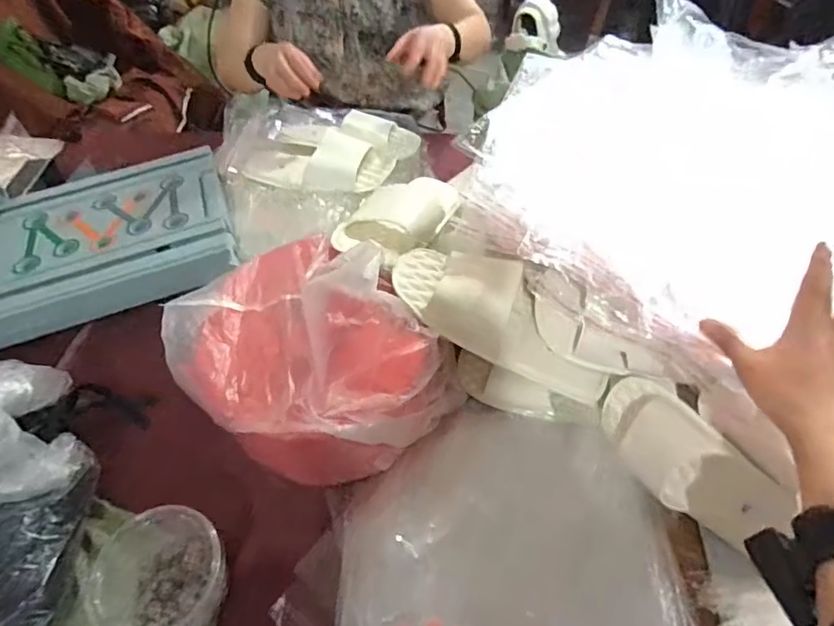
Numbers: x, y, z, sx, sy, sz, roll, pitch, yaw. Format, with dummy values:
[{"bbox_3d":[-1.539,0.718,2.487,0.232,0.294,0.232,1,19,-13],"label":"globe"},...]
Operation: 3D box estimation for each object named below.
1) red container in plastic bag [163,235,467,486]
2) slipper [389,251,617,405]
[{"bbox_3d":[-0.126,0.046,0.593,0.282,0.173,0.234,36,61,30],"label":"red container in plastic bag"},{"bbox_3d":[0.103,0.011,0.596,0.276,0.081,0.110,35,56,-3],"label":"slipper"}]

